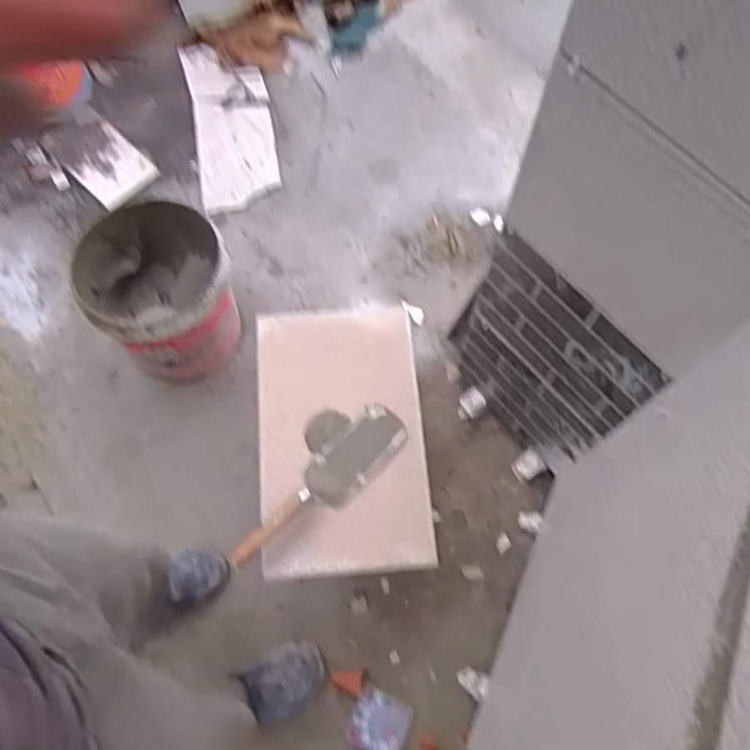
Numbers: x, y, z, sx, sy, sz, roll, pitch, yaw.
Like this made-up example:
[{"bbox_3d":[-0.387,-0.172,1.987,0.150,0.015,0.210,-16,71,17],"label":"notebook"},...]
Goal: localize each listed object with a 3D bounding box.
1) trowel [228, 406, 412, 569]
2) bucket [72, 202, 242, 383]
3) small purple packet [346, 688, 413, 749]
[{"bbox_3d":[-0.095,0.193,1.112,0.099,0.059,0.375,42,74,15],"label":"trowel"},{"bbox_3d":[-0.468,-0.180,1.458,0.293,0.309,0.306,0,68,0],"label":"bucket"},{"bbox_3d":[0.009,0.724,1.324,0.116,0.043,0.116,20,69,8],"label":"small purple packet"}]

